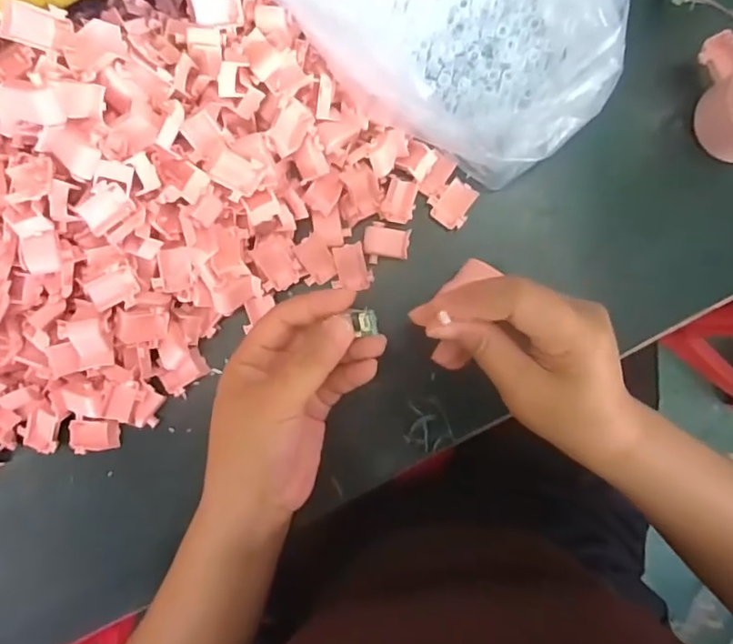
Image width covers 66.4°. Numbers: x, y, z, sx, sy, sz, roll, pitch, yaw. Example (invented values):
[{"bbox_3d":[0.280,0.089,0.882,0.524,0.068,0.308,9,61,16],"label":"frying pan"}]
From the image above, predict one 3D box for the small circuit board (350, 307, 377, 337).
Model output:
[{"bbox_3d":[0.000,0.000,0.314,0.013,0.006,0.014,-9,92,0],"label":"small circuit board"}]

